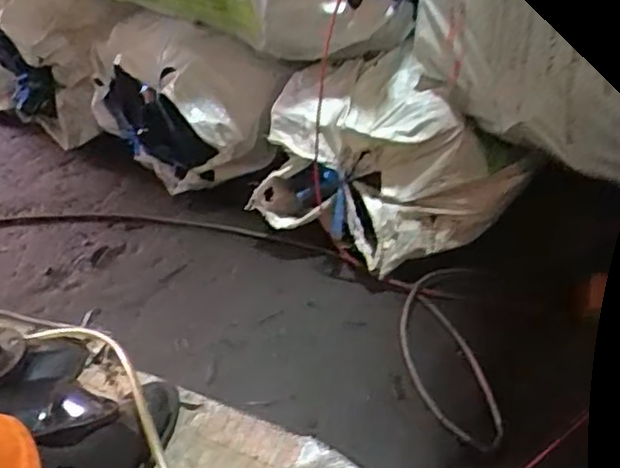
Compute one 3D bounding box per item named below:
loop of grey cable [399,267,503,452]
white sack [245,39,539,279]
[{"bbox_3d":[0.178,0.151,0.874,0.113,0.035,0.302,-3,37,8],"label":"loop of grey cable"},{"bbox_3d":[0.110,-0.109,0.977,0.357,0.226,0.231,15,43,29],"label":"white sack"}]

